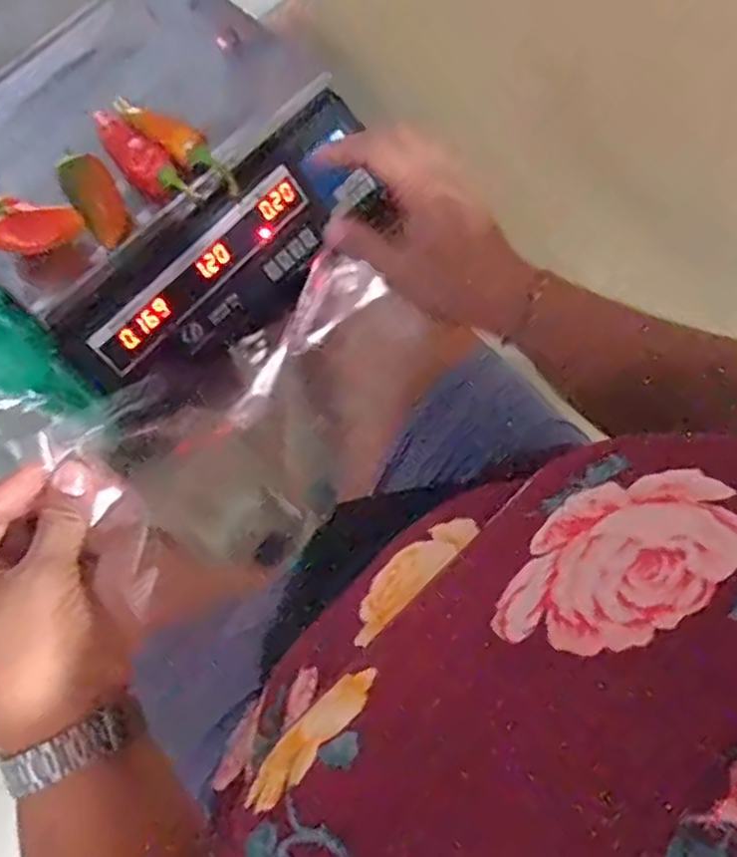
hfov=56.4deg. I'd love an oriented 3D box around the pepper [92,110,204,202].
[{"bbox_3d":[-0.193,-0.227,0.578,0.109,0.034,0.033,40,75,13],"label":"pepper"}]

